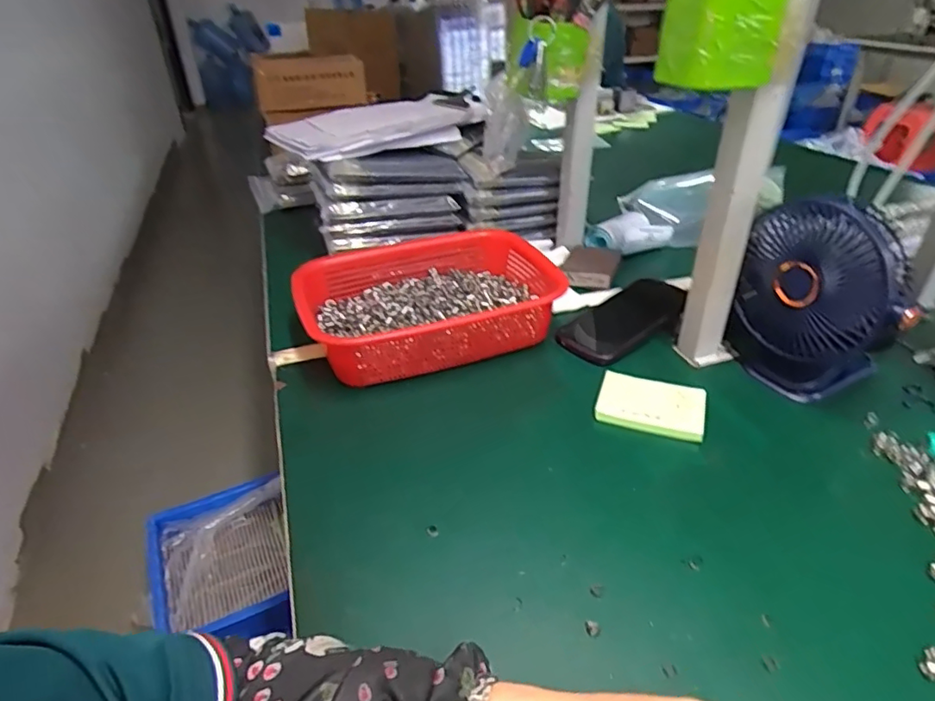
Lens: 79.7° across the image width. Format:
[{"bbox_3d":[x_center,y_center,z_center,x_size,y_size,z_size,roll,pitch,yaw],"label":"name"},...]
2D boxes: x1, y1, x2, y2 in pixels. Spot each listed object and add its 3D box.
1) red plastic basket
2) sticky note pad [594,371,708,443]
[{"bbox_3d":[-0.036,-0.059,0.652,0.292,0.068,0.213,-12,36,-15],"label":"red plastic basket"},{"bbox_3d":[0.176,0.052,0.537,0.097,0.012,0.064,12,36,19],"label":"sticky note pad"}]

